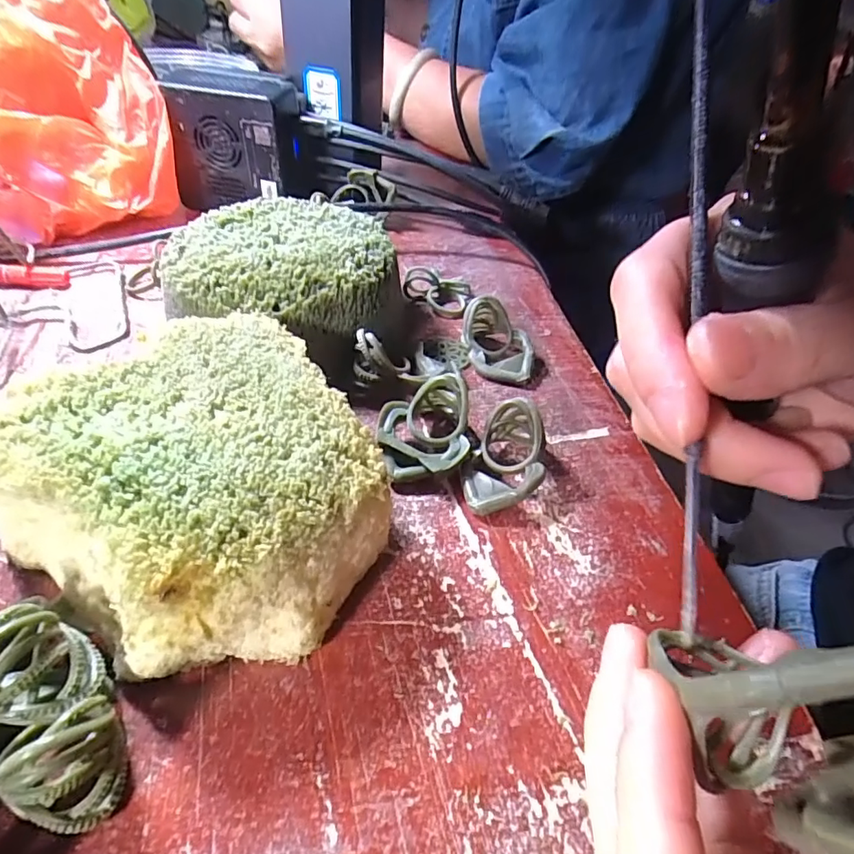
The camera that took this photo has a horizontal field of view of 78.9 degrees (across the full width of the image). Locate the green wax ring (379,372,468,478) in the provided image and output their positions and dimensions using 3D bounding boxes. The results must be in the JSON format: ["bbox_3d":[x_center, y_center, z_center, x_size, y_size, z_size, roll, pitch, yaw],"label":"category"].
[{"bbox_3d":[-0.001,-0.002,0.197,0.033,0.028,0.041,3,44,-3],"label":"green wax ring"}]

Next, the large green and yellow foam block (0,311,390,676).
[{"bbox_3d":[-0.072,0.018,0.159,0.097,0.042,0.113,-23,51,-26],"label":"large green and yellow foam block"}]

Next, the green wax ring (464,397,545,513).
[{"bbox_3d":[0.030,0.011,0.188,0.025,0.027,0.039,17,45,12],"label":"green wax ring"}]

